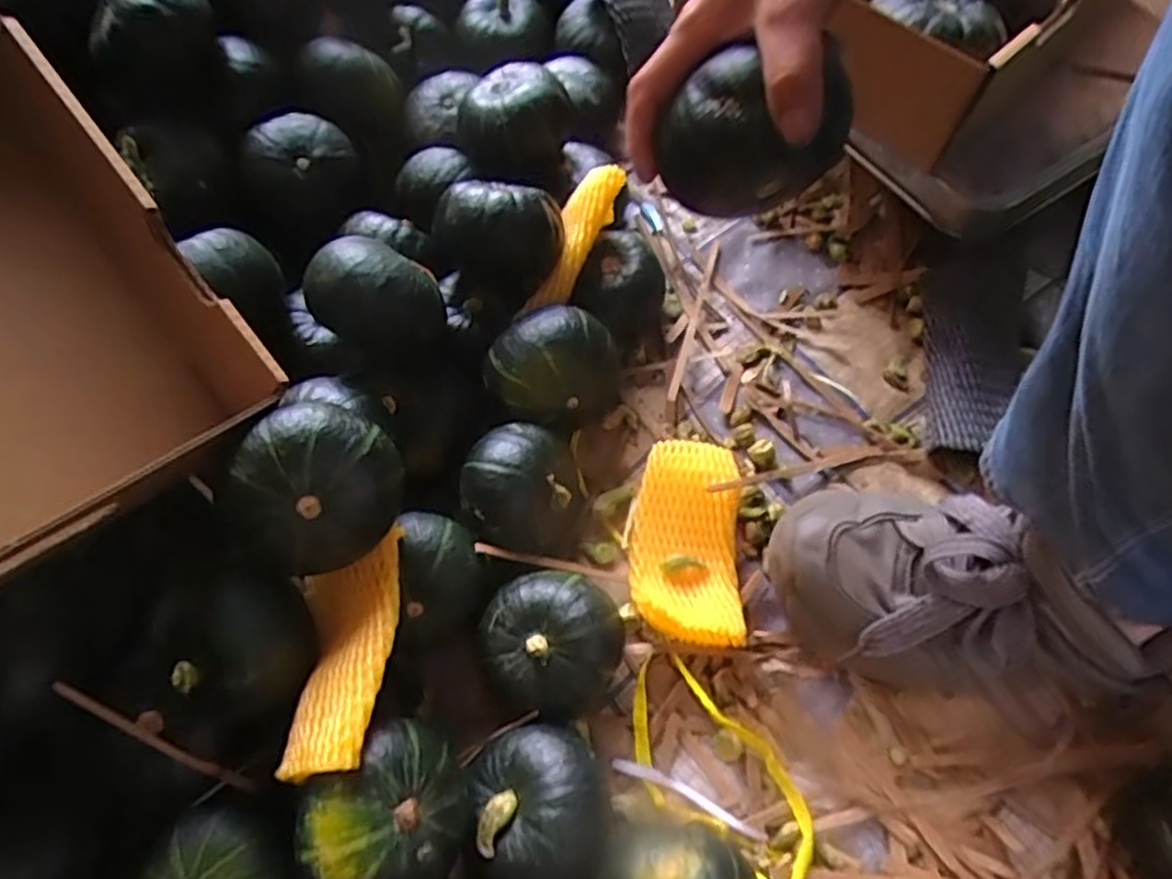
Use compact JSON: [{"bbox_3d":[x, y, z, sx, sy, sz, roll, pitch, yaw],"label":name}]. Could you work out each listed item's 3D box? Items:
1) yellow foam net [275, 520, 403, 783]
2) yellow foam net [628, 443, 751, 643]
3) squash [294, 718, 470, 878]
[{"bbox_3d":[-0.135,0.114,0.390,0.058,0.031,0.129,0,53,1],"label":"yellow foam net"},{"bbox_3d":[0.067,0.068,0.484,0.076,0.043,0.140,2,66,2],"label":"yellow foam net"},{"bbox_3d":[-0.098,0.194,0.366,0.068,0.055,0.078,40,72,17],"label":"squash"}]

